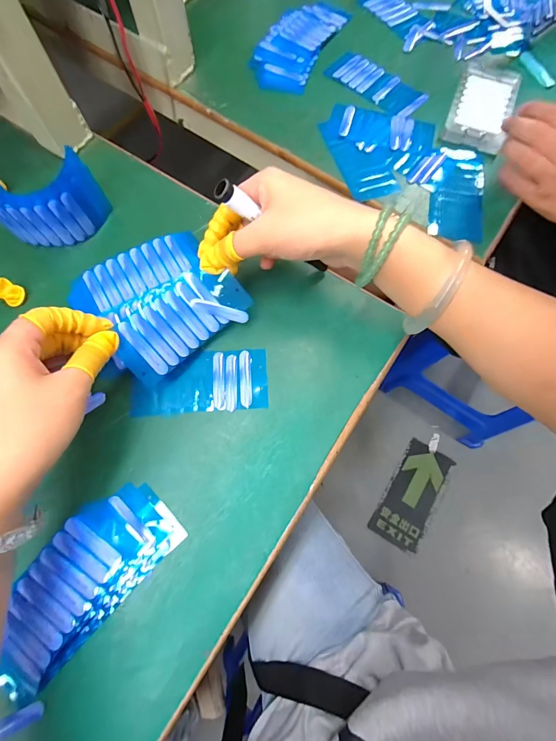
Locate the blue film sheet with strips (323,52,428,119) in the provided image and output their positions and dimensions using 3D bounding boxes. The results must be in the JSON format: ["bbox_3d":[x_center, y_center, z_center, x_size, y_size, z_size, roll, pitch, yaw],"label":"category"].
[{"bbox_3d":[0.118,-0.347,0.412,0.122,0.004,0.052,42,77,11],"label":"blue film sheet with strips"}]

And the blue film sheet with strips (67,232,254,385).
[{"bbox_3d":[-0.106,-0.069,0.300,0.118,0.031,0.130,-36,77,-11],"label":"blue film sheet with strips"}]

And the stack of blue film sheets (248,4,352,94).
[{"bbox_3d":[0.023,-0.413,0.429,0.080,0.007,0.173,24,74,6],"label":"stack of blue film sheets"}]

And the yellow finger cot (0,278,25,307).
[{"bbox_3d":[-0.248,-0.072,0.312,0.017,0.021,0.019,17,73,4],"label":"yellow finger cot"}]

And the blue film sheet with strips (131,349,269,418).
[{"bbox_3d":[-0.069,0.010,0.305,0.117,0.006,0.054,-3,73,-2],"label":"blue film sheet with strips"}]

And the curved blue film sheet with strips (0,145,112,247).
[{"bbox_3d":[-0.214,-0.157,0.321,0.095,0.059,0.056,-19,74,-6],"label":"curved blue film sheet with strips"}]

